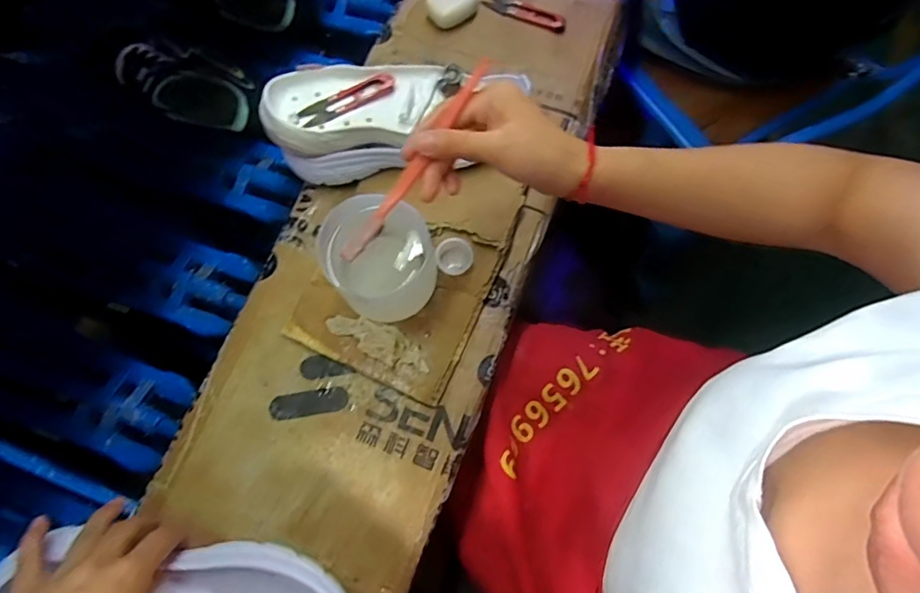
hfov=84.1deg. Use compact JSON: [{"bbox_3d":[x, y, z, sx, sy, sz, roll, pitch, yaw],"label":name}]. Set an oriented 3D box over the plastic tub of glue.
[{"bbox_3d":[-0.070,-0.033,0.462,0.093,0.087,0.090,0,72,1],"label":"plastic tub of glue"}]

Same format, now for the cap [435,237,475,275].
[{"bbox_3d":[-0.005,-0.038,0.499,0.035,0.015,0.035,0,72,1],"label":"cap"}]

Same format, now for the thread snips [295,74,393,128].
[{"bbox_3d":[-0.108,-0.191,0.495,0.098,0.015,0.024,-33,75,-10],"label":"thread snips"}]

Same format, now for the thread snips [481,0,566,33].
[{"bbox_3d":[0.078,-0.341,0.608,0.101,0.013,0.025,25,74,9],"label":"thread snips"}]

